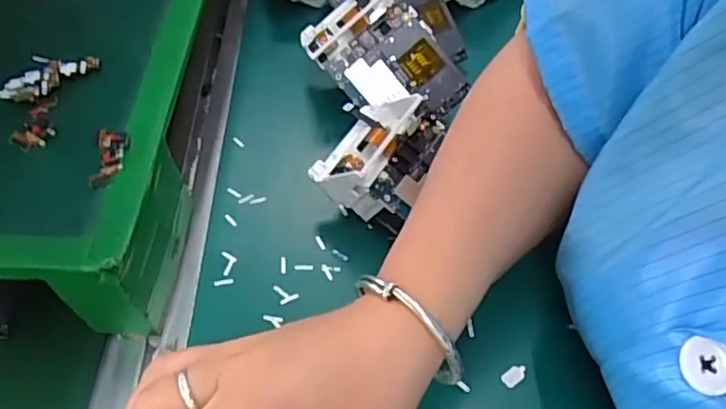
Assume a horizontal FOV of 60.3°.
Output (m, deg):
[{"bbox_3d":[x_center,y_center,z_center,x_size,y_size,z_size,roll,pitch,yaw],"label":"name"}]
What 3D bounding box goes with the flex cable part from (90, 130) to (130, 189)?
[{"bbox_3d":[-0.134,-0.024,0.327,0.018,0.005,0.035,2,63,-3],"label":"flex cable part"}]

